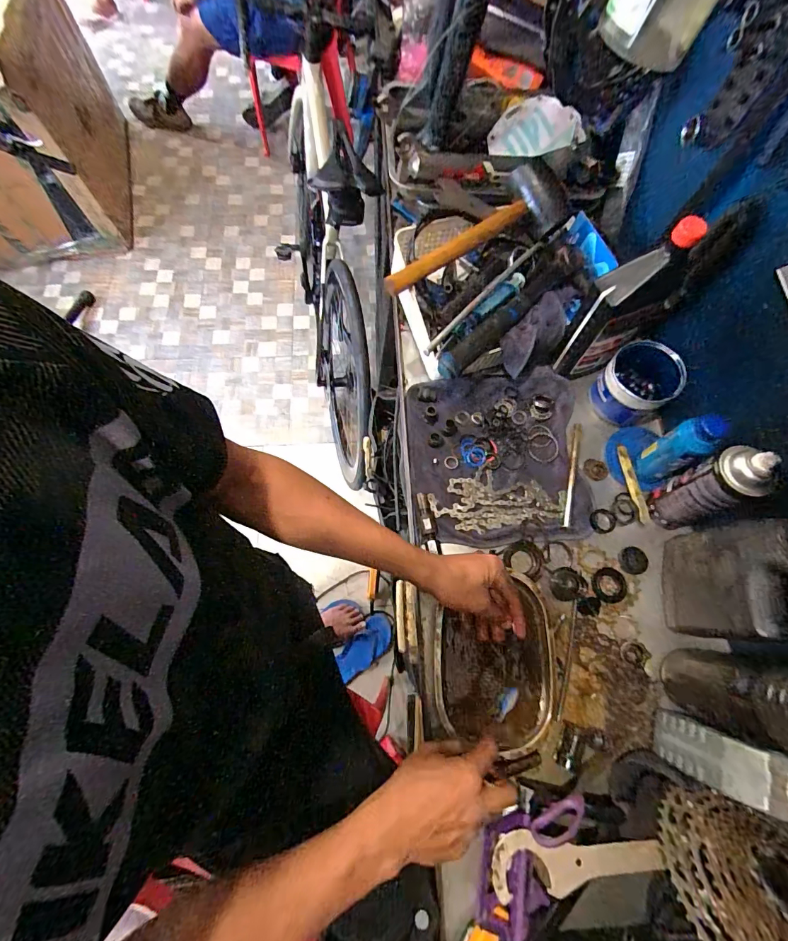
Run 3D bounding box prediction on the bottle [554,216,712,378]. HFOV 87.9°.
[{"bbox_3d":[0.324,-0.229,0.582,0.125,0.251,0.070,-34,75,-12],"label":"bottle"}]

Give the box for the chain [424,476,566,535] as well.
[{"bbox_3d":[0.155,0.048,0.604,0.202,0.018,0.075,-4,71,-3],"label":"chain"}]

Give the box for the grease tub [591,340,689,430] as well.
[{"bbox_3d":[0.375,-0.133,0.638,0.100,0.091,0.096,0,71,-1],"label":"grease tub"}]

